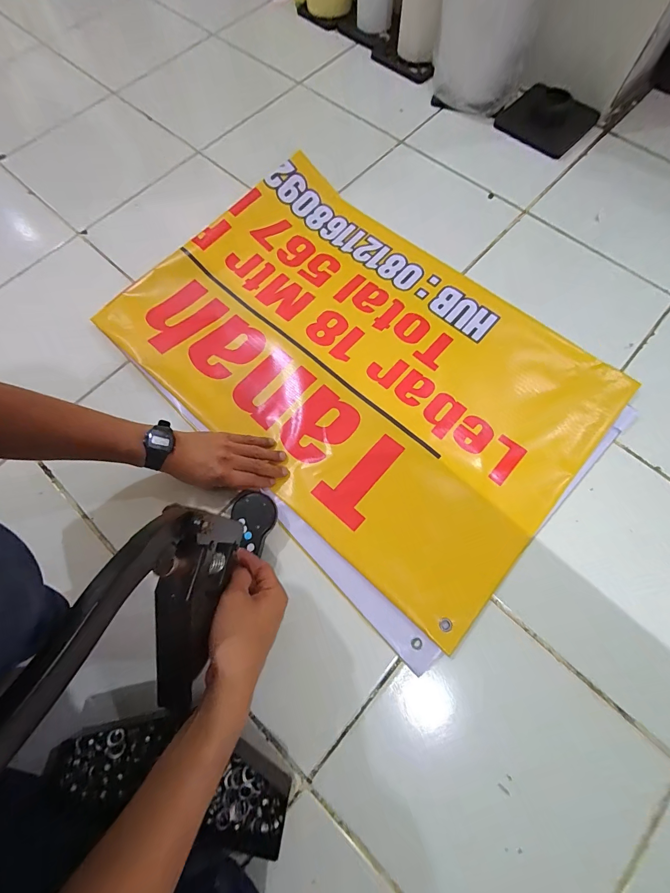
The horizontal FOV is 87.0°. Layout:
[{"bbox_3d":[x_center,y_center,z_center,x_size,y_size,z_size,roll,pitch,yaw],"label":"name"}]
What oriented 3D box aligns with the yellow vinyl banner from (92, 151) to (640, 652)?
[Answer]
[{"bbox_3d":[0.040,-0.150,0.561,0.709,0.033,0.496,42,77,13],"label":"yellow vinyl banner"}]

